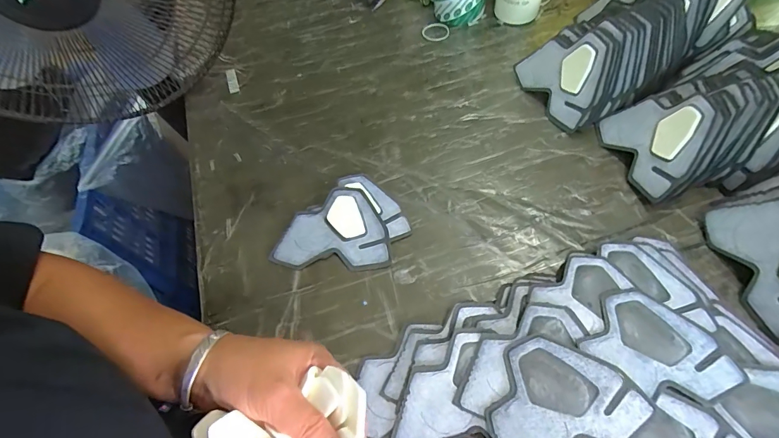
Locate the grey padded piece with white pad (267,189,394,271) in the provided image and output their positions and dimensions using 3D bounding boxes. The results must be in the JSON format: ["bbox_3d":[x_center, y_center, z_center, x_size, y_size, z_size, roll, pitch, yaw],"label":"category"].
[{"bbox_3d":[-0.065,0.012,0.427,0.122,0.012,0.099,-7,59,-1],"label":"grey padded piece with white pad"}]

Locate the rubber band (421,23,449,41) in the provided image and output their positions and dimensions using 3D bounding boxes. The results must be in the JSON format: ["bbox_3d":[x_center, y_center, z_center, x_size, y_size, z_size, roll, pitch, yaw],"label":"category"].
[{"bbox_3d":[0.073,-0.296,0.609,0.042,0.008,0.035,4,59,6],"label":"rubber band"}]

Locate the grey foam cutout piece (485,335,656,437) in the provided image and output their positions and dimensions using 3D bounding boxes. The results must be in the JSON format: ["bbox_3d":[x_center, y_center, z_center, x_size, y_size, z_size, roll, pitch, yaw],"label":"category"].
[{"bbox_3d":[0.124,0.146,0.301,0.121,0.015,0.092,-29,61,-13],"label":"grey foam cutout piece"}]

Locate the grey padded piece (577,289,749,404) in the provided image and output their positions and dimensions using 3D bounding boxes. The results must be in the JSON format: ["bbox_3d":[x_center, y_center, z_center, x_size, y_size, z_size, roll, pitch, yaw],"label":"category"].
[{"bbox_3d":[0.223,0.108,0.314,0.103,0.008,0.078,34,69,24],"label":"grey padded piece"}]

